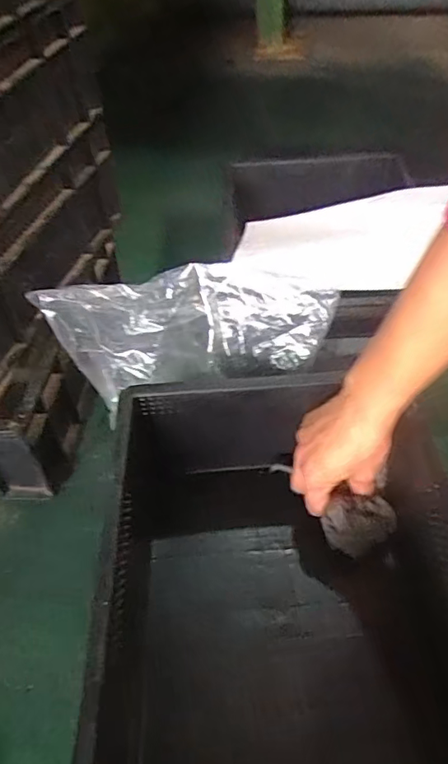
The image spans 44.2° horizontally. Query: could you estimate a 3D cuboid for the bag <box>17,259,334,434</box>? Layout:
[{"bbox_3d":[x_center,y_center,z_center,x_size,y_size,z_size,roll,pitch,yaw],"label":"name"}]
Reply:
[{"bbox_3d":[-0.025,-0.040,0.512,0.251,0.128,0.085,-13,46,-8],"label":"bag"}]

